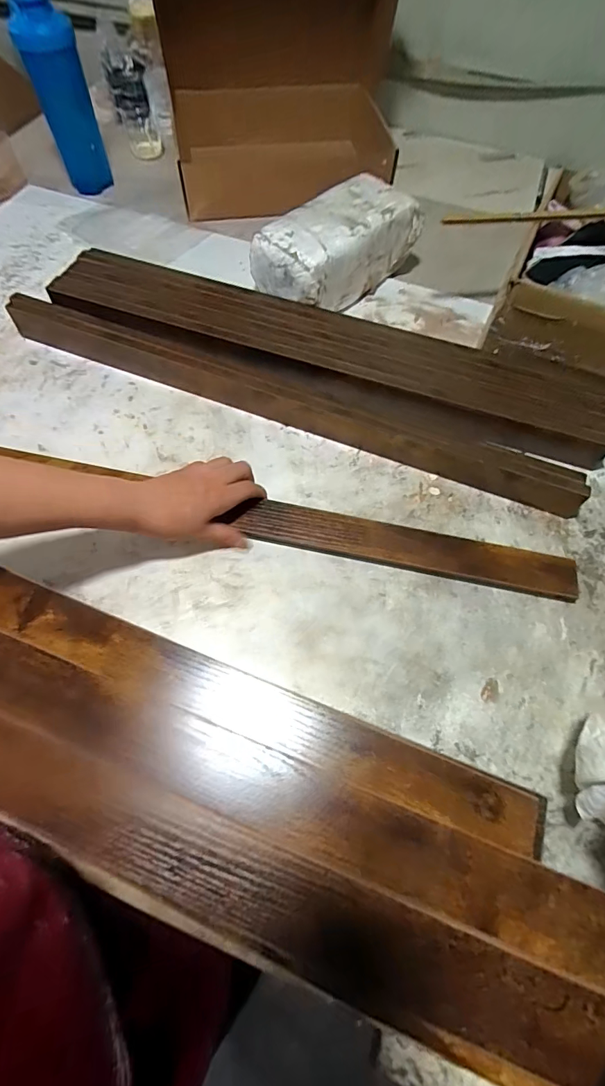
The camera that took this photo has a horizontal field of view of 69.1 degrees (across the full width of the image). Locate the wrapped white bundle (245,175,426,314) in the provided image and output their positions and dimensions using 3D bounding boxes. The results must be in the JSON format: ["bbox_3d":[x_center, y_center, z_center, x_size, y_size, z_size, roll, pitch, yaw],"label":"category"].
[{"bbox_3d":[0.050,-0.427,0.631,0.119,0.094,0.232,42,68,17],"label":"wrapped white bundle"}]

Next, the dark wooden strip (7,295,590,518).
[{"bbox_3d":[-0.031,-0.182,0.540,0.729,0.050,0.059,21,64,7],"label":"dark wooden strip"}]

